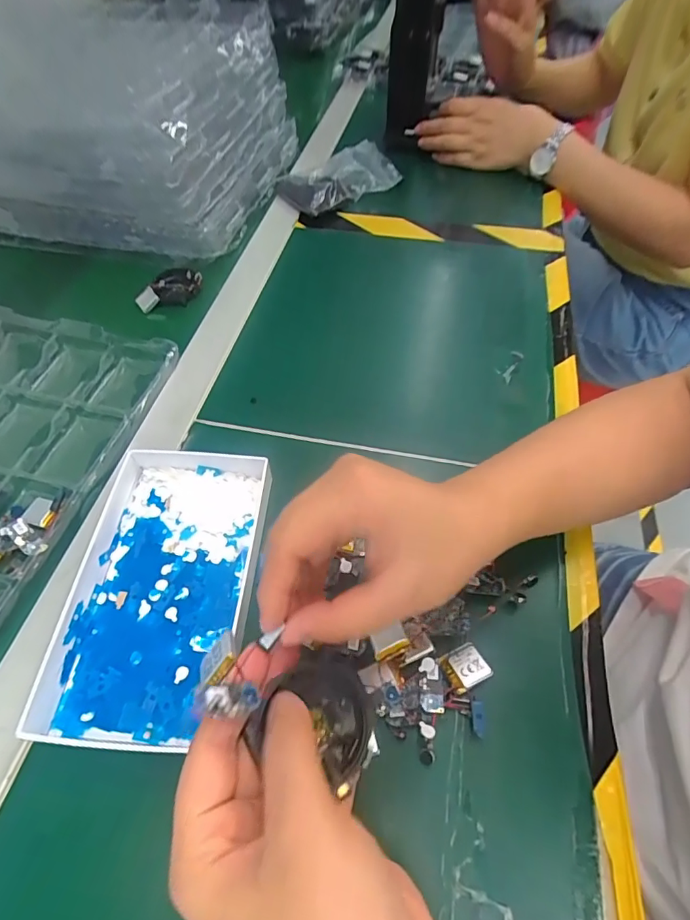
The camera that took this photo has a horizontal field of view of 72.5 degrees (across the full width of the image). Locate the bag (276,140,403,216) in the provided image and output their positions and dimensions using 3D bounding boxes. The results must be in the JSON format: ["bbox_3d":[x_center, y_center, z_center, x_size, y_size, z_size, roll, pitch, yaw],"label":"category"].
[{"bbox_3d":[-0.010,-0.340,0.570,0.128,0.034,0.086,-28,59,-17],"label":"bag"}]

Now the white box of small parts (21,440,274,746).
[{"bbox_3d":[-0.111,0.072,0.288,0.105,0.025,0.175,2,55,3],"label":"white box of small parts"}]

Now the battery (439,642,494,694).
[{"bbox_3d":[0.066,0.115,0.262,0.025,0.004,0.021,-20,57,-12],"label":"battery"}]

